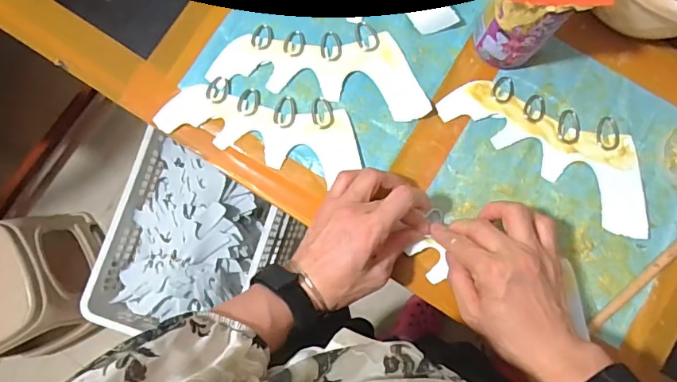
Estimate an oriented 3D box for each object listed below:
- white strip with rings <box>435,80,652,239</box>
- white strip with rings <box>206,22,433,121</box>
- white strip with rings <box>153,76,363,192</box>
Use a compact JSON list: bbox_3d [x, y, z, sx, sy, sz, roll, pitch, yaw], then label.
[{"bbox_3d":[0.208,-0.049,0.452,0.215,0.010,0.081,34,86,6],"label":"white strip with rings"},{"bbox_3d":[-0.013,-0.130,0.475,0.213,0.009,0.082,14,84,4],"label":"white strip with rings"},{"bbox_3d":[-0.073,-0.067,0.466,0.193,0.011,0.072,19,85,5],"label":"white strip with rings"}]

